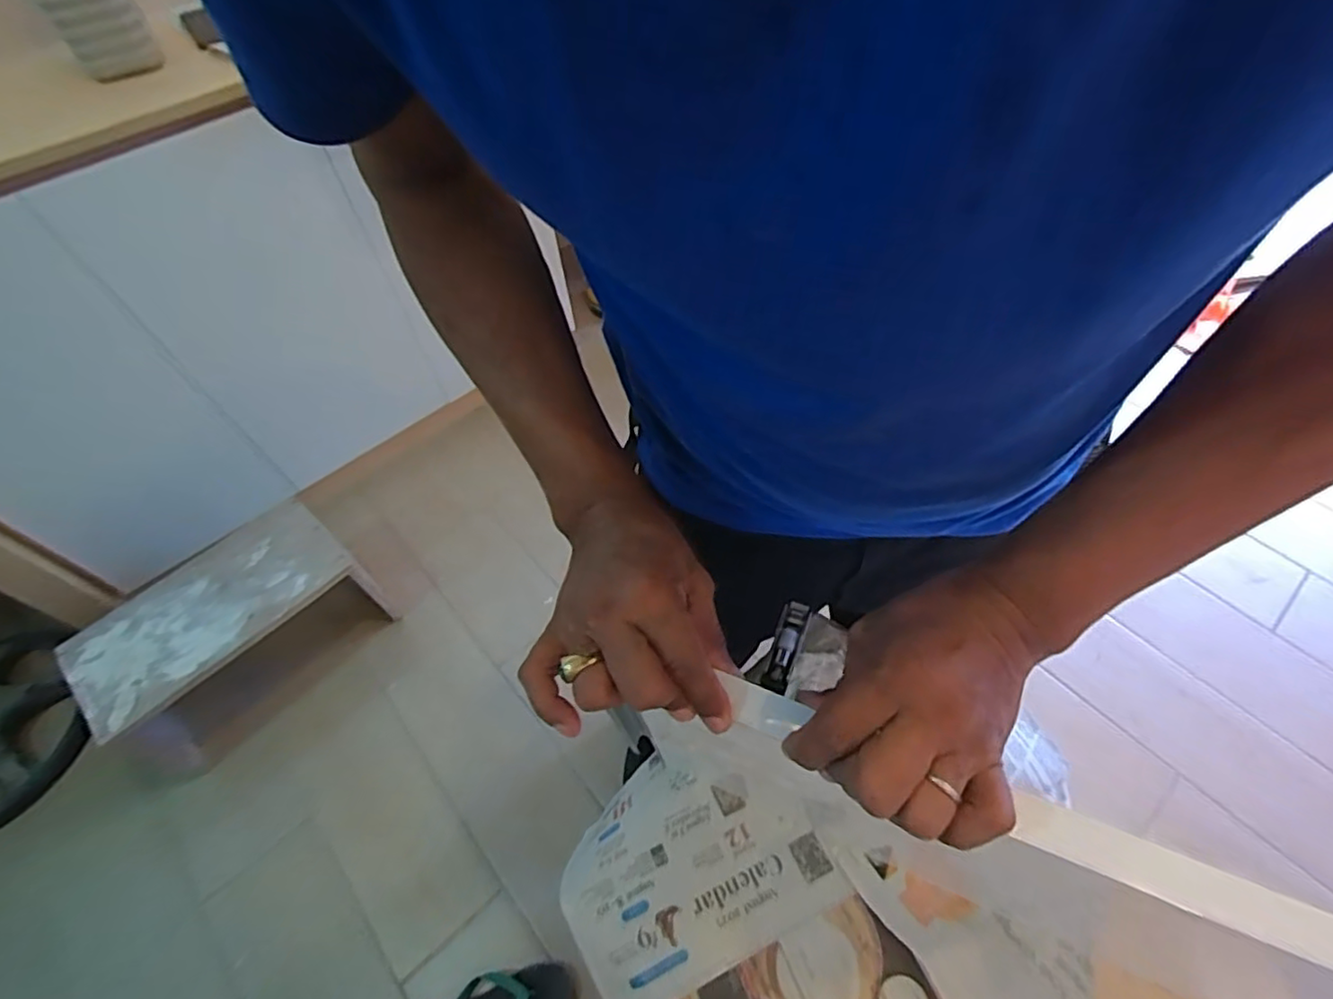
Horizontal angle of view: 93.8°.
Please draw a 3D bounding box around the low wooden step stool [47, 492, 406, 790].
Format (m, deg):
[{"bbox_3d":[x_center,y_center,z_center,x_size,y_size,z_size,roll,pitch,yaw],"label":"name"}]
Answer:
[{"bbox_3d":[-0.869,0.275,1.247,0.271,0.250,0.493,36,65,25],"label":"low wooden step stool"}]

